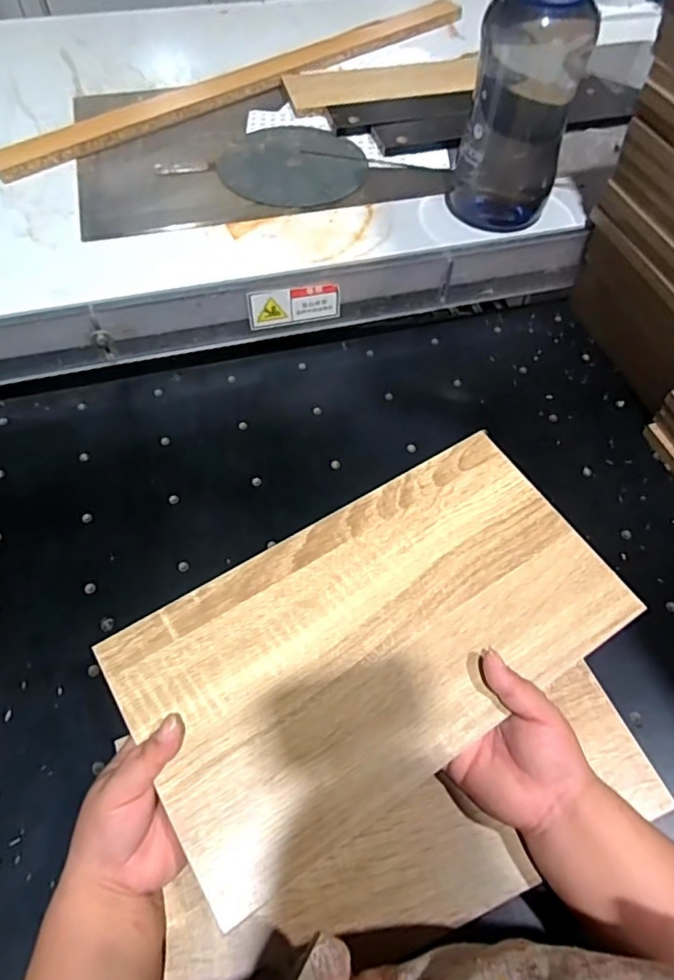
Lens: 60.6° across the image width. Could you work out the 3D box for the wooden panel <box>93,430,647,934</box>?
[{"bbox_3d":[0.032,0.102,0.427,0.356,0.013,0.196,-29,65,-16],"label":"wooden panel"}]

